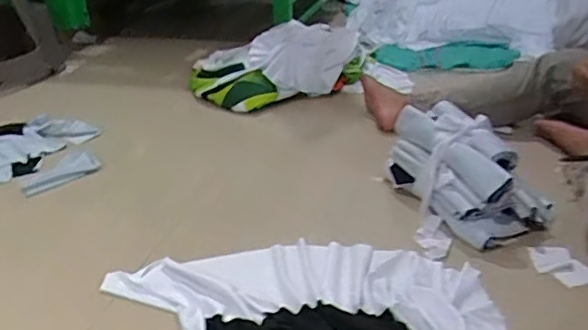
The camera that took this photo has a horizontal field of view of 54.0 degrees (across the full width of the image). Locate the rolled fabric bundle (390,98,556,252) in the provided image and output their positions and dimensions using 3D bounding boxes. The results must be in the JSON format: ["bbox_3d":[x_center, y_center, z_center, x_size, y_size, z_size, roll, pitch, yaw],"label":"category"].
[{"bbox_3d":[0.352,-0.010,1.264,0.230,0.157,0.382,-12,28,-19],"label":"rolled fabric bundle"}]

